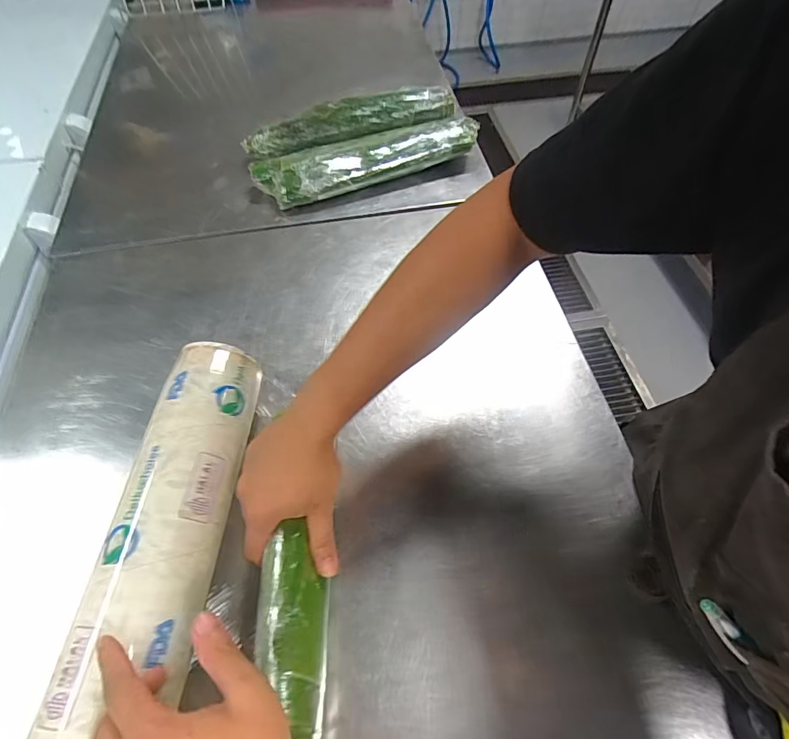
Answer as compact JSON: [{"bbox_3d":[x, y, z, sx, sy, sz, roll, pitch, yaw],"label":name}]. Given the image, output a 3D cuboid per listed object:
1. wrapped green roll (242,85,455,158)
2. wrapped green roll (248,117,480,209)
[{"bbox_3d":[-0.079,-0.418,0.748,0.353,0.054,0.073,-9,58,-5],"label":"wrapped green roll"},{"bbox_3d":[-0.045,-0.340,0.727,0.360,0.052,0.087,-19,60,-11],"label":"wrapped green roll"}]

